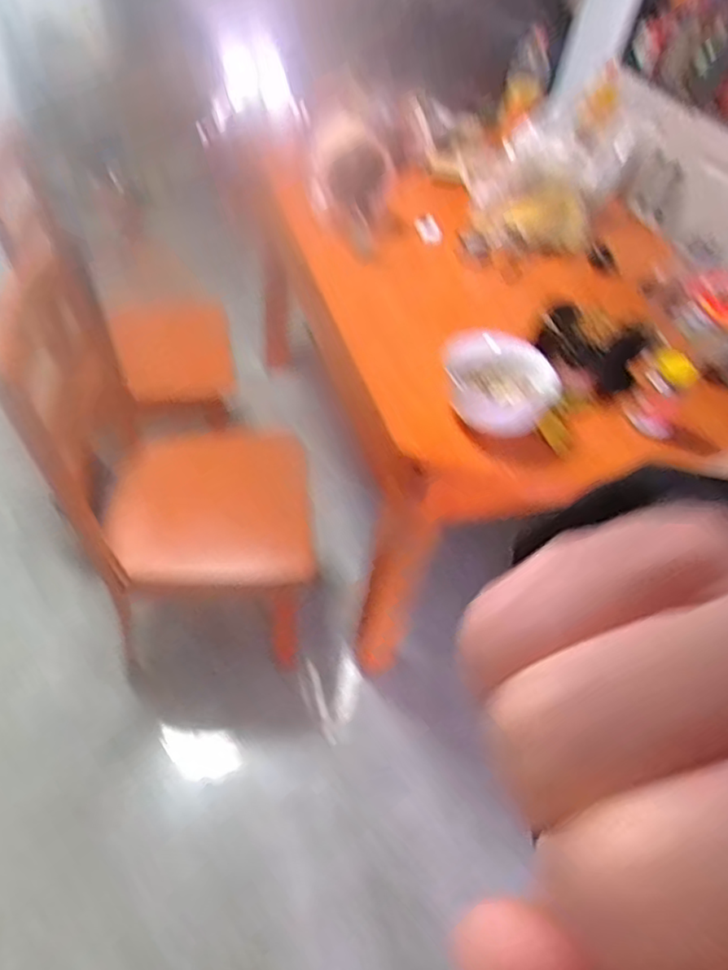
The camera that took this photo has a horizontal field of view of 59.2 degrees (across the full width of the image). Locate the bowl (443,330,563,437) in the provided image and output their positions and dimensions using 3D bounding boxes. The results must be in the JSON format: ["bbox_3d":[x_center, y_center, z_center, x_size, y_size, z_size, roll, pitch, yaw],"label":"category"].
[{"bbox_3d":[0.213,-0.169,1.037,0.137,0.091,0.171,-39,67,-23],"label":"bowl"}]

